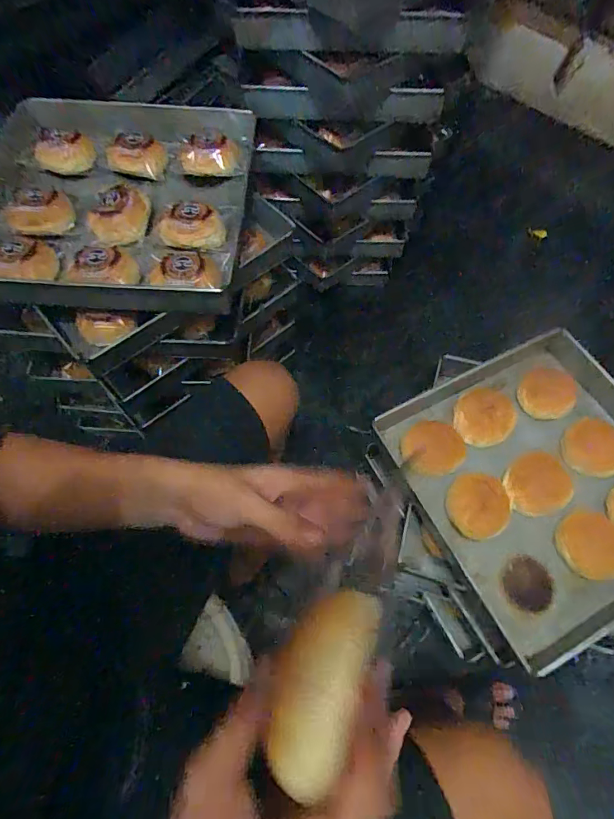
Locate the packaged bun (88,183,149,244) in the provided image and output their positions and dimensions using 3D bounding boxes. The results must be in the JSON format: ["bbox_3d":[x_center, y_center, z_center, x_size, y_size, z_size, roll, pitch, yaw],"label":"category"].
[{"bbox_3d":[-0.301,-0.312,0.712,0.092,0.039,0.092,-1,63,-1],"label":"packaged bun"}]

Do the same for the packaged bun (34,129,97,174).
[{"bbox_3d":[-0.425,-0.463,0.799,0.107,0.047,0.062,0,63,-1],"label":"packaged bun"}]

